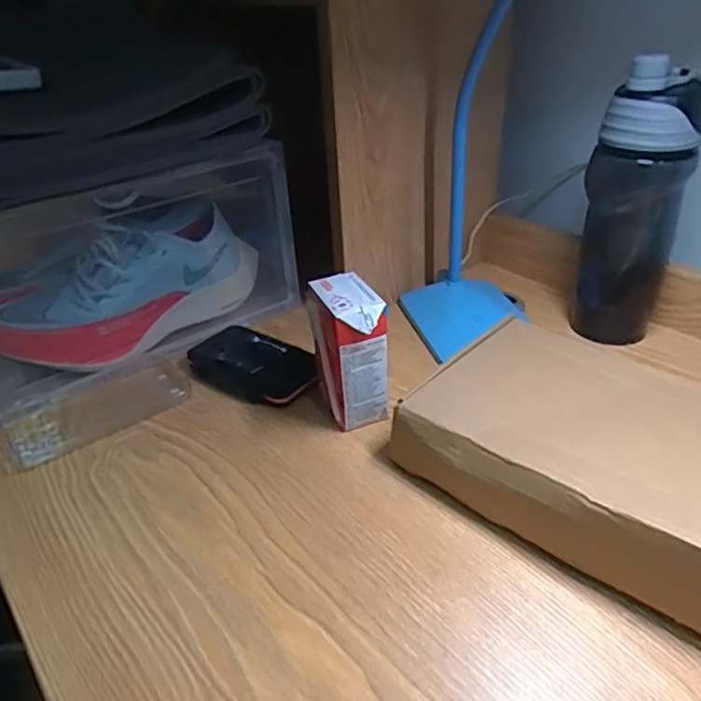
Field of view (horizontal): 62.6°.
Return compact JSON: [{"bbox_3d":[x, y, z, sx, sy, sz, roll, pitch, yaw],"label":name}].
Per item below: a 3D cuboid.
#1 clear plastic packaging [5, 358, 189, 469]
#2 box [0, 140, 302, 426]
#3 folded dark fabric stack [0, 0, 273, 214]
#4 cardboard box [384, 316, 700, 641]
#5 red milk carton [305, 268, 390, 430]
[{"bbox_3d":[-0.211,0.050,0.492,0.142,0.005,0.072,-25,39,-30],"label":"clear plastic packaging"},{"bbox_3d":[-0.239,-0.094,0.555,0.316,0.170,0.218,-26,40,-31],"label":"box"},{"bbox_3d":[-0.227,-0.191,0.440,0.294,0.111,0.153,-28,41,-32],"label":"folded dark fabric stack"},{"bbox_3d":[0.170,0.060,0.401,0.228,0.056,0.187,24,42,35],"label":"cardboard box"},{"bbox_3d":[-0.002,0.003,0.461,0.045,0.110,0.062,-14,35,-15],"label":"red milk carton"}]

